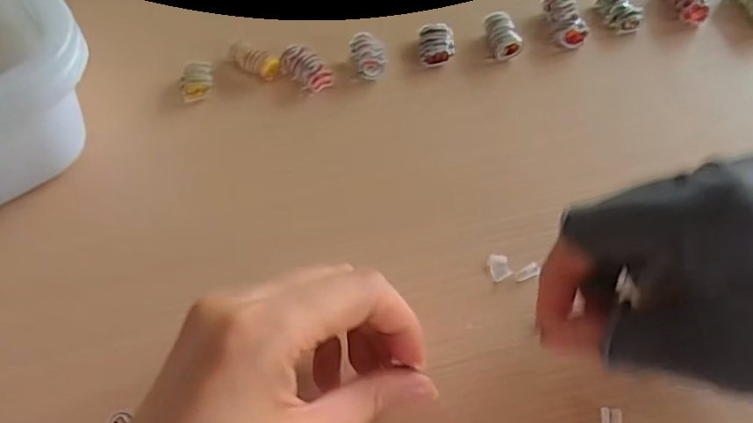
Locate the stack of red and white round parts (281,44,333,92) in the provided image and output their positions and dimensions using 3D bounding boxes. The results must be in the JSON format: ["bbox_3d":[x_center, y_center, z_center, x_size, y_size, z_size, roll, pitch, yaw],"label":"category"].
[{"bbox_3d":[-0.042,-0.084,0.323,0.034,0.011,0.016,37,67,24],"label":"stack of red and white round parts"}]

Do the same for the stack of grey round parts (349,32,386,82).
[{"bbox_3d":[-0.004,-0.091,0.324,0.018,0.012,0.029,-17,58,-6],"label":"stack of grey round parts"}]

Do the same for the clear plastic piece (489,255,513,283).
[{"bbox_3d":[0.056,0.025,0.252,0.009,0.004,0.013,-13,58,-4],"label":"clear plastic piece"}]

